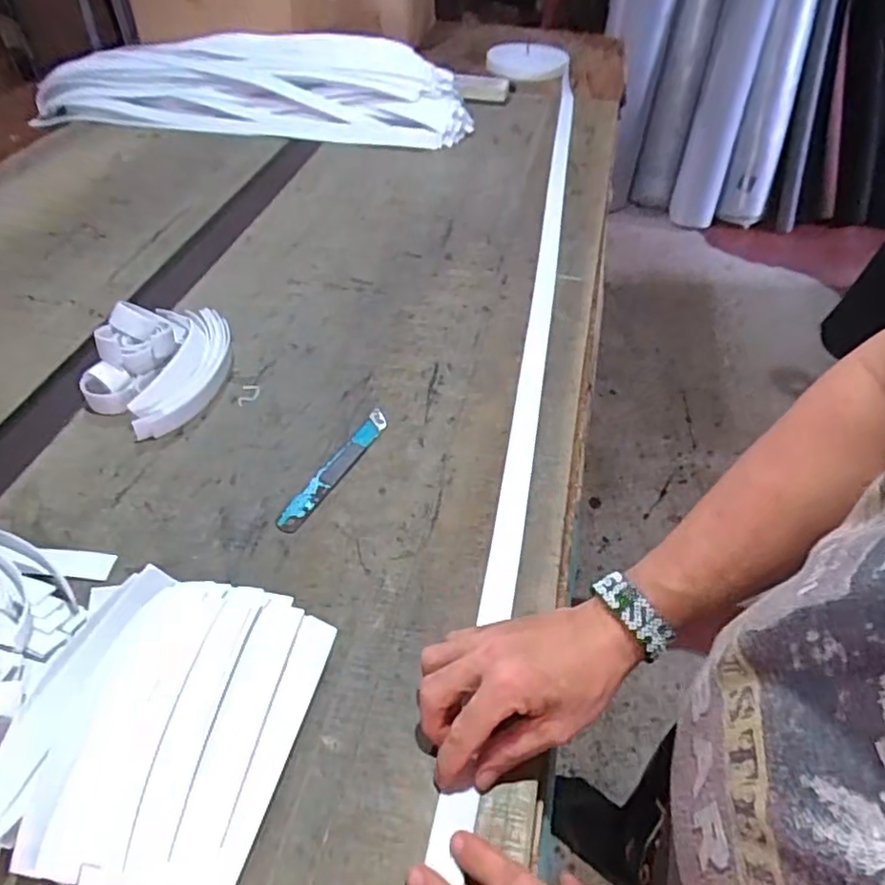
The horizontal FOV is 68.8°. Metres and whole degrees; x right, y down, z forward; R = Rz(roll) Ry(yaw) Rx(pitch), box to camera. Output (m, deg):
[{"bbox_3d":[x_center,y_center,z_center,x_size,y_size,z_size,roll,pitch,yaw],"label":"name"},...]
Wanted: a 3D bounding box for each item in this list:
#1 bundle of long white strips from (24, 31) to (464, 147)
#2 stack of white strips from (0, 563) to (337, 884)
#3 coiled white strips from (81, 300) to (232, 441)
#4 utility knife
[{"bbox_3d":[-0.366,-0.684,1.209,0.841,0.142,0.182,8,47,7],"label":"bundle of long white strips"},{"bbox_3d":[-0.194,0.183,0.436,0.185,0.044,0.199,10,48,10],"label":"stack of white strips"},{"bbox_3d":[-0.298,-0.093,0.687,0.121,0.059,0.190,5,47,5],"label":"coiled white strips"},{"bbox_3d":[-0.102,0.023,0.620,0.025,0.005,0.168,21,50,19],"label":"utility knife"}]

